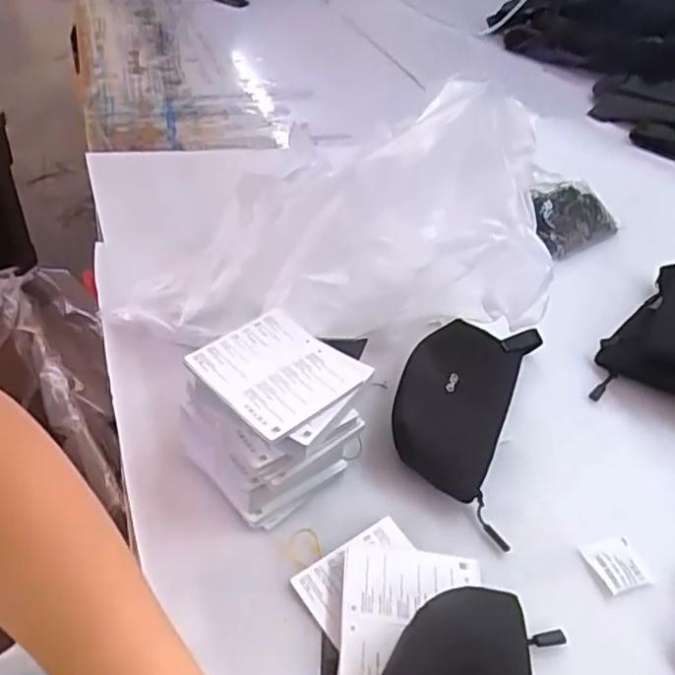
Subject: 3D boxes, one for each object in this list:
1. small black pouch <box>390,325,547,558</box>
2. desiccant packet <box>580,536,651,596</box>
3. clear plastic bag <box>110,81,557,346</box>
[{"bbox_3d":[0.112,0.059,0.566,0.115,0.044,0.230,14,42,10],"label":"small black pouch"},{"bbox_3d":[0.207,0.167,0.472,0.040,0.004,0.039,-10,43,-16],"label":"desiccant packet"},{"bbox_3d":[-0.006,-0.107,0.592,0.385,0.177,0.203,4,41,-2],"label":"clear plastic bag"}]

